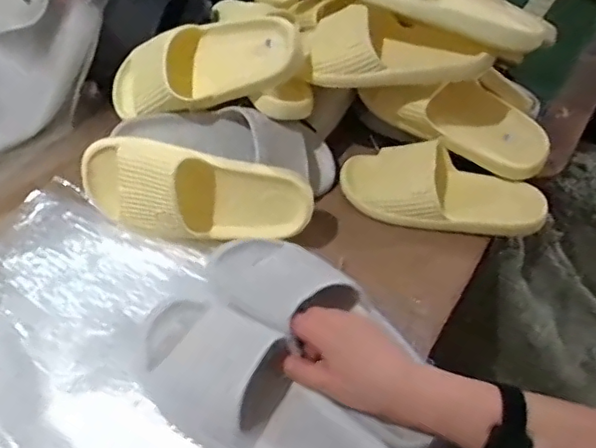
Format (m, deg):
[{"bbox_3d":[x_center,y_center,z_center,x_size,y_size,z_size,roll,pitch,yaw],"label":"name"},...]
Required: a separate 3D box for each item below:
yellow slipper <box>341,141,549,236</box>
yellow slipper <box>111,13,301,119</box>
[{"bbox_3d":[0.182,-0.045,0.716,0.249,0.065,0.098,9,52,10],"label":"yellow slipper"},{"bbox_3d":[-0.122,-0.188,0.684,0.258,0.086,0.080,-14,50,10],"label":"yellow slipper"}]

